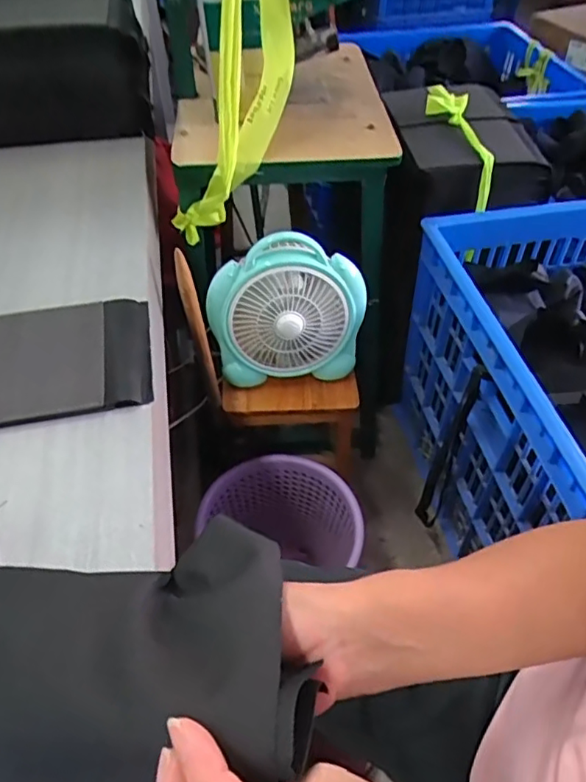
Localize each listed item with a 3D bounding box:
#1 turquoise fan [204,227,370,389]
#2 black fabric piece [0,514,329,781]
[{"bbox_3d":[-0.009,-0.121,0.923,0.239,0.212,0.082,-4,48,-3],"label":"turquoise fan"},{"bbox_3d":[-0.131,0.124,0.298,0.294,0.050,0.139,-6,46,14],"label":"black fabric piece"}]

